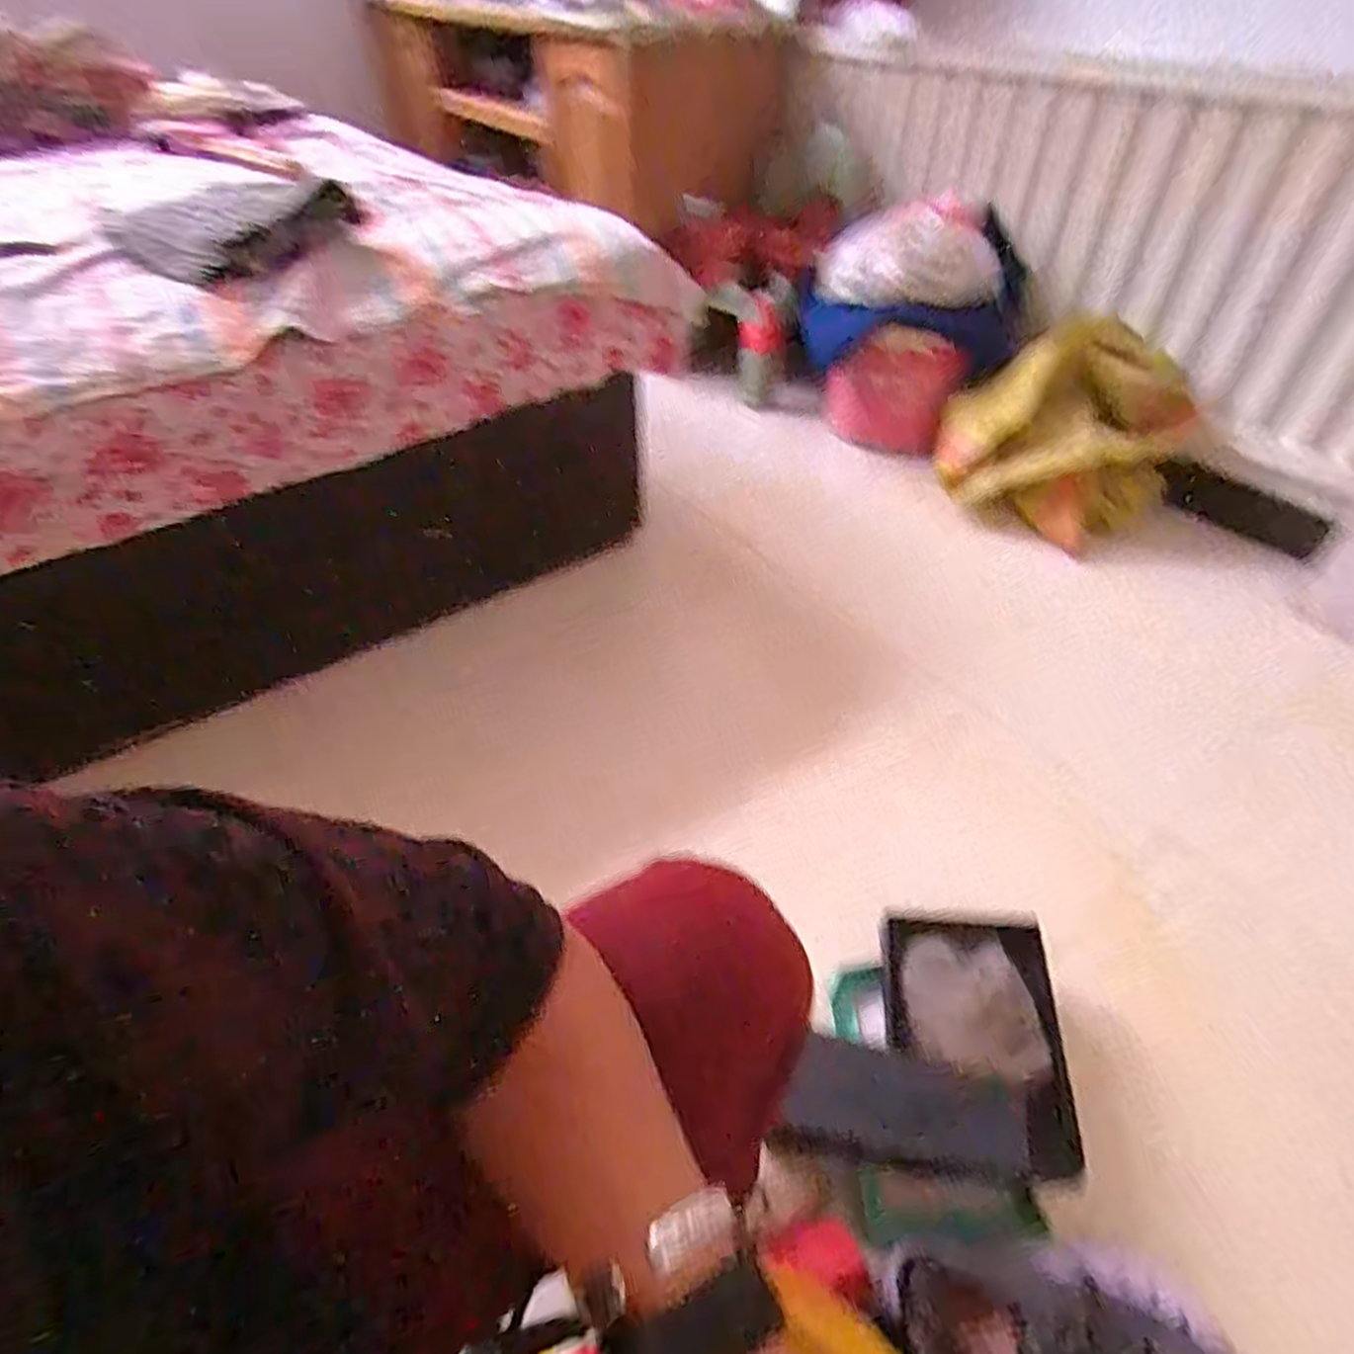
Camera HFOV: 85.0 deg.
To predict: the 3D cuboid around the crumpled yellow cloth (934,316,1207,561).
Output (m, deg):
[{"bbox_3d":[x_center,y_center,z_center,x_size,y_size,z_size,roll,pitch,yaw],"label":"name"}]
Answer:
[{"bbox_3d":[0.701,-0.453,1.358,0.399,0.280,0.275,28,51,25],"label":"crumpled yellow cloth"}]

